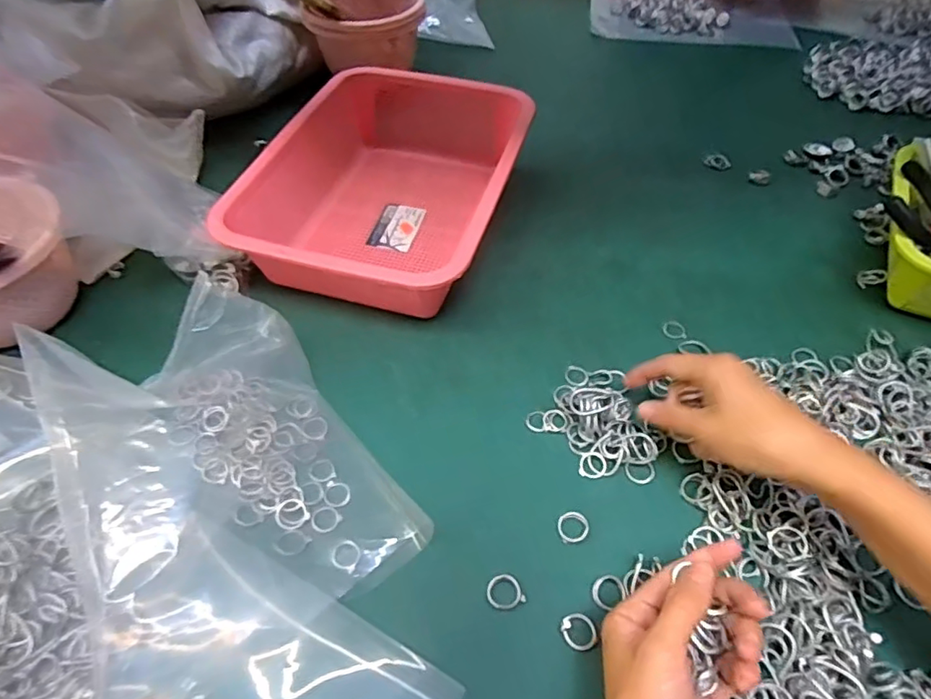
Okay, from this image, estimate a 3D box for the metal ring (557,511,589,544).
[{"bbox_3d":[0.072,0.118,0.387,0.021,0.004,0.022,0,51,0],"label":"metal ring"}]

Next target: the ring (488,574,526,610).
[{"bbox_3d":[0.024,0.151,0.361,0.022,0.004,0.021,0,51,0],"label":"ring"}]

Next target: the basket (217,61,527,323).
[{"bbox_3d":[-0.073,-0.150,0.552,0.224,0.078,0.276,13,52,9],"label":"basket"}]

